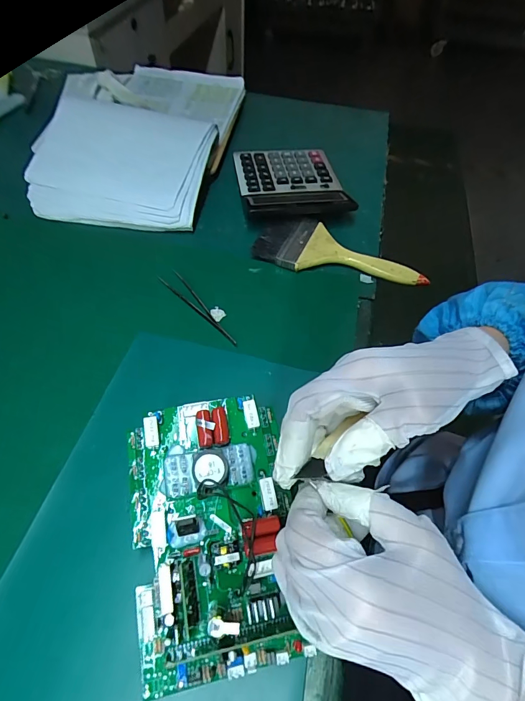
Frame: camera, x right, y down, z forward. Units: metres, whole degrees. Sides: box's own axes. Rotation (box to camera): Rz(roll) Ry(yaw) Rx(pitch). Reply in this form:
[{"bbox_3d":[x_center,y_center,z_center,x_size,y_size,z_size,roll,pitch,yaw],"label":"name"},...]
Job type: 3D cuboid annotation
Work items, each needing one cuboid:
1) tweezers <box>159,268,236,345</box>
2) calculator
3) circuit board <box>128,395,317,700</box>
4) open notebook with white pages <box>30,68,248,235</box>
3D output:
[{"bbox_3d":[-0.074,-0.047,0.415,0.020,0.004,0.129,-31,63,-22],"label":"tweezers"},{"bbox_3d":[0.039,-0.243,0.530,0.141,0.023,0.169,-6,56,-7],"label":"calculator"},{"bbox_3d":[-0.034,0.121,0.258,0.109,0.031,0.175,-9,69,-8],"label":"circuit board"},{"bbox_3d":[-0.190,-0.352,0.577,0.266,0.063,0.417,8,56,2],"label":"open notebook with white pages"}]

